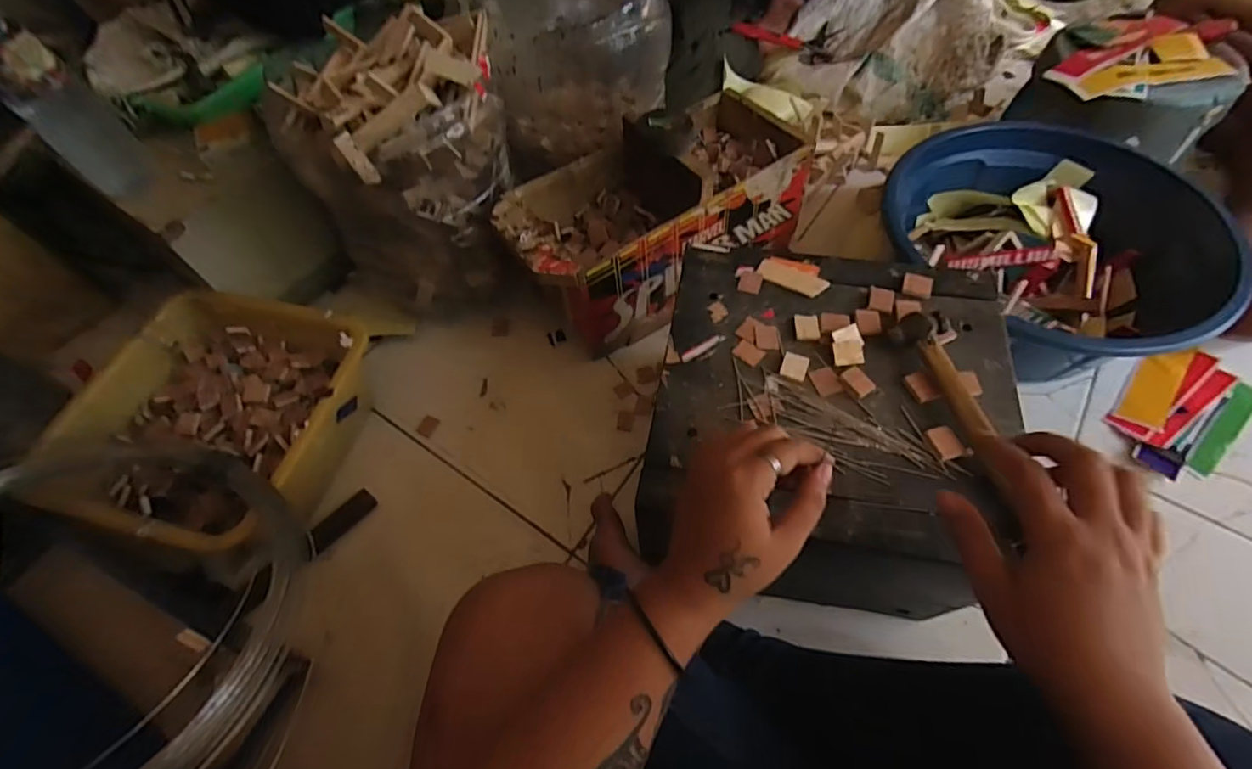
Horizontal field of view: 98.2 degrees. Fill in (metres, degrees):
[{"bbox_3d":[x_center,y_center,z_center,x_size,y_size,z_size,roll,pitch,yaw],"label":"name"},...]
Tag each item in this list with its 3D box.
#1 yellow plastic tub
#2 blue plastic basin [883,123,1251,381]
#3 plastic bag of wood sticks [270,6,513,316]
[{"bbox_3d":[-0.434,0.046,0.607,0.262,0.127,0.261,-2,59,3],"label":"yellow plastic tub"},{"bbox_3d":[0.485,-0.161,0.667,0.341,0.132,0.341,-2,59,3],"label":"blue plastic basin"},{"bbox_3d":[-0.254,-0.259,0.666,0.225,0.273,0.218,-11,59,-3],"label":"plastic bag of wood sticks"}]

